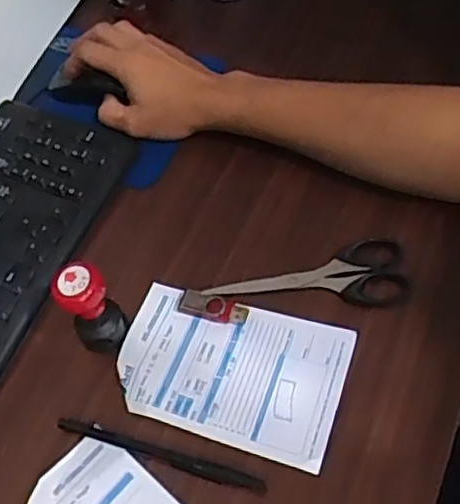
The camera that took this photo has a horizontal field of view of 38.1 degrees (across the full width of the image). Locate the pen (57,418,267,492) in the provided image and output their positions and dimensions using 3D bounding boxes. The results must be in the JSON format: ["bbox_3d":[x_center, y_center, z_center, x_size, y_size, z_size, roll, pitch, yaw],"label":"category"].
[{"bbox_3d":[-0.048,0.134,0.445,0.147,0.005,0.011,12,58,17],"label":"pen"}]

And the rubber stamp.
[{"bbox_3d":[-0.099,0.038,0.474,0.037,0.067,0.036,-38,60,-17],"label":"rubber stamp"}]

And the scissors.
[{"bbox_3d":[0.060,0.014,0.511,0.148,0.008,0.056,-1,55,8],"label":"scissors"}]

